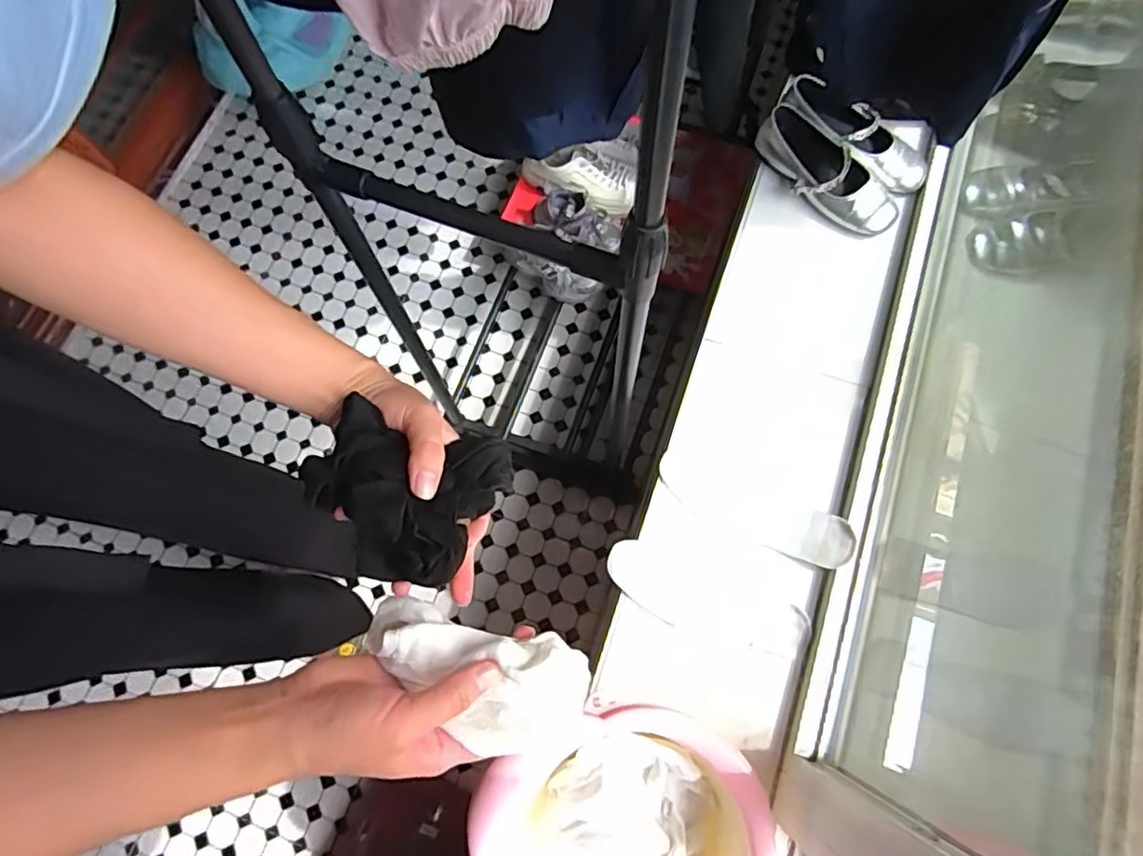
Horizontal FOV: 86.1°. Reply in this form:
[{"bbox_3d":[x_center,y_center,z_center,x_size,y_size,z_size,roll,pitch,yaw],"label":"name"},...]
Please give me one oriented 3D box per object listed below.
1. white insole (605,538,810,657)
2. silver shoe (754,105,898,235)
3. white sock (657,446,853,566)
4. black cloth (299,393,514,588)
[{"bbox_3d":[0.160,0.209,0.733,0.243,0.014,0.075,22,74,9],"label":"white insole"},{"bbox_3d":[0.372,-0.355,0.868,0.201,0.061,0.088,42,78,14],"label":"silver shoe"},{"bbox_3d":[0.221,0.098,0.754,0.238,0.028,0.075,27,75,11],"label":"white sock"},{"bbox_3d":[-0.105,0.039,0.374,0.111,0.058,0.098,13,73,7],"label":"black cloth"}]

